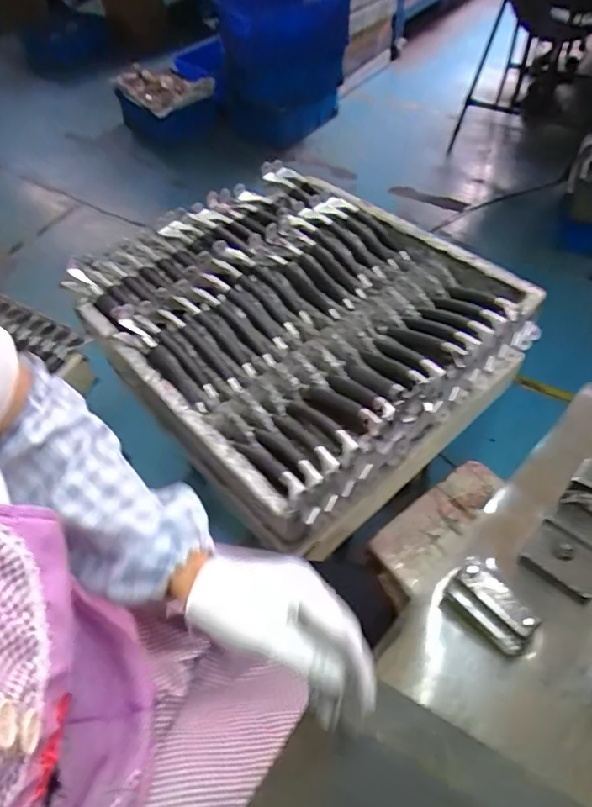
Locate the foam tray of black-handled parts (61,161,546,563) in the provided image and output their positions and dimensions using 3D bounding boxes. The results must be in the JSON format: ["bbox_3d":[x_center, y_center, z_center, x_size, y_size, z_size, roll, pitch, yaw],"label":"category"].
[{"bbox_3d":[0.009,-0.160,0.817,0.544,0.108,0.597,-38,60,-21],"label":"foam tray of black-handled parts"}]

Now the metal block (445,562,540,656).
[{"bbox_3d":[0.160,0.173,0.425,0.034,0.059,0.068,-36,59,-19],"label":"metal block"}]

